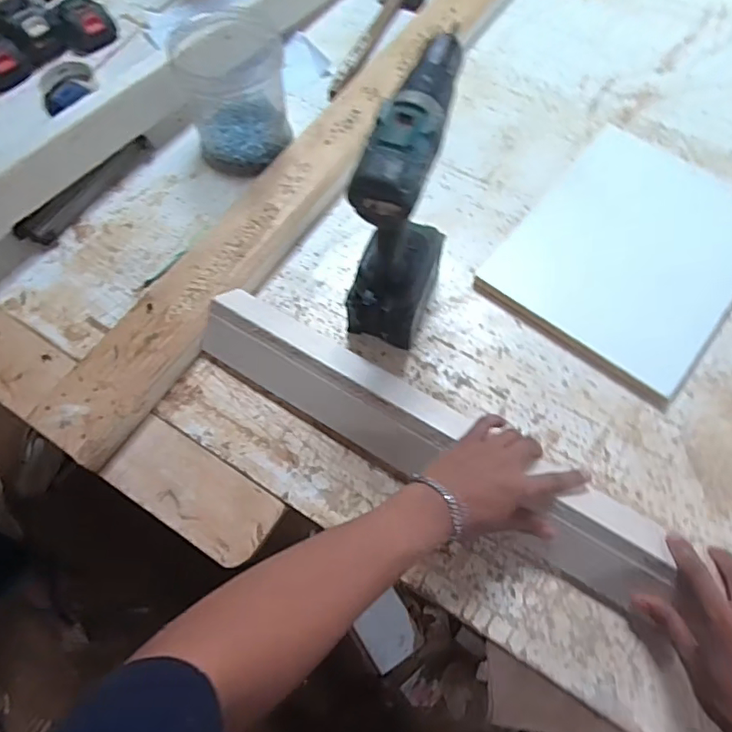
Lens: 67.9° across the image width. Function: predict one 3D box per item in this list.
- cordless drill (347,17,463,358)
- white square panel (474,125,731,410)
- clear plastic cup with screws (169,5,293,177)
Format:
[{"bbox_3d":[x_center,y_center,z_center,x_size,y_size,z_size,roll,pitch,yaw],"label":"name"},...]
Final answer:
[{"bbox_3d":[0.039,-0.160,0.572,0.087,0.280,0.197,11,64,7],"label":"cordless drill"},{"bbox_3d":[0.336,-0.148,0.693,0.262,0.019,0.329,38,69,18],"label":"white square panel"},{"bbox_3d":[-0.179,-0.380,0.757,0.139,0.147,0.143,0,63,0],"label":"clear plastic cup with screws"}]

